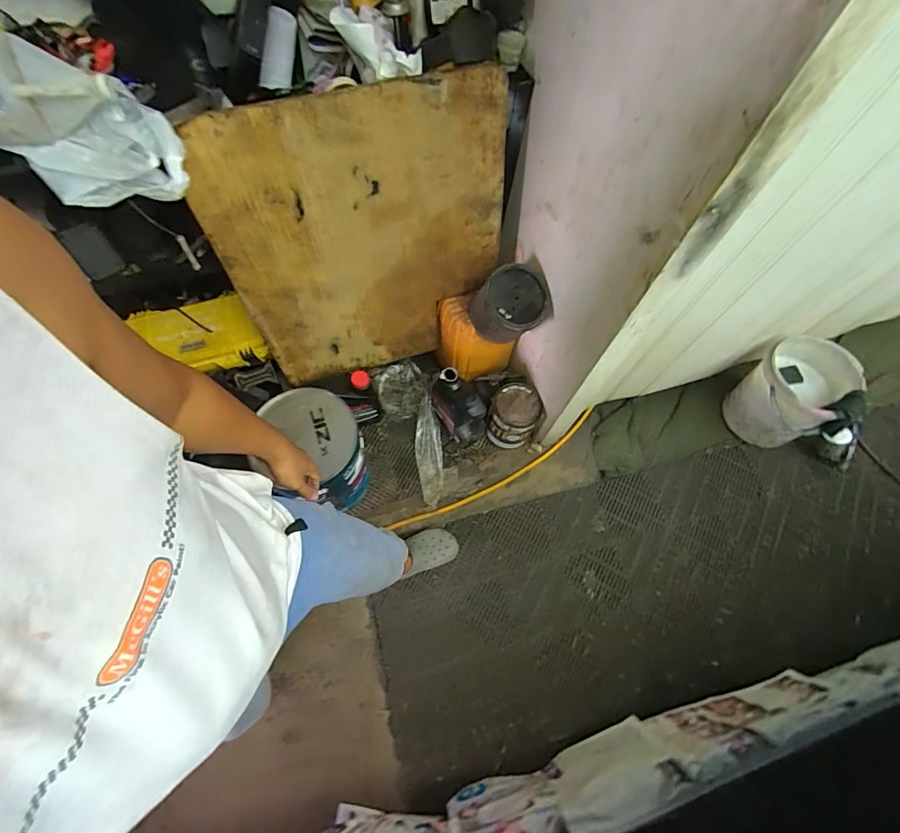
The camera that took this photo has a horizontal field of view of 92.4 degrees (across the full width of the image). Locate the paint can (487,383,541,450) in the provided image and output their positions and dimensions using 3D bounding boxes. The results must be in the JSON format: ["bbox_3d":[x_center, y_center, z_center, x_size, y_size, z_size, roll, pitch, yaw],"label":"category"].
[{"bbox_3d":[0.216,0.001,1.521,0.157,0.226,0.167,1,69,-2],"label":"paint can"}]

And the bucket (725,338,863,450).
[{"bbox_3d":[1.179,-0.084,1.534,0.301,0.293,0.273,-39,75,-15],"label":"bucket"}]

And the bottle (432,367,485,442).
[{"bbox_3d":[0.029,-0.030,1.438,0.111,0.277,0.198,-32,73,-13],"label":"bottle"}]

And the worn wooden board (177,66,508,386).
[{"bbox_3d":[-0.202,-0.411,1.145,0.700,0.755,0.029,-16,55,-8],"label":"worn wooden board"}]

